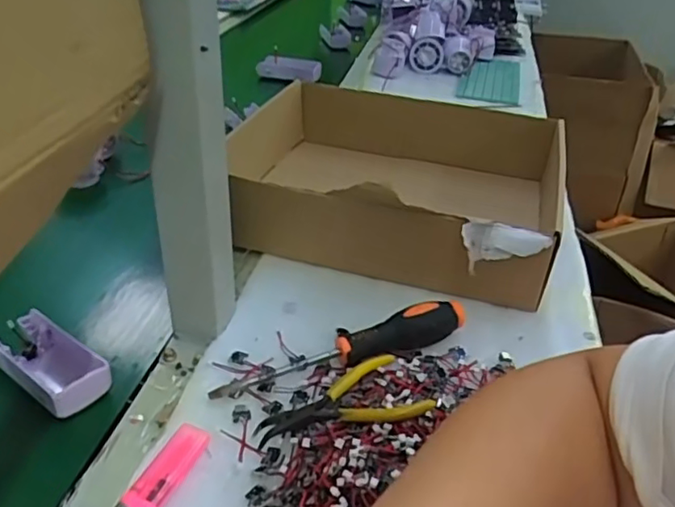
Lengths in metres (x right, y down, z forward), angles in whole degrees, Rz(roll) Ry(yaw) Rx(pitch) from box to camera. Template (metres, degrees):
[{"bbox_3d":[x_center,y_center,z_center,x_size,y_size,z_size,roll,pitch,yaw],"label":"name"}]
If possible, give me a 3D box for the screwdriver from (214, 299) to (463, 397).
[{"bbox_3d":[0.004,0.064,0.460,0.199,0.030,0.033,-8,36,-17],"label":"screwdriver"}]

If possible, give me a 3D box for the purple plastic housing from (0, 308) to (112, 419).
[{"bbox_3d":[-0.215,0.079,0.448,0.104,0.022,0.048,24,39,28],"label":"purple plastic housing"}]

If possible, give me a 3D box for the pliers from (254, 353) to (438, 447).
[{"bbox_3d":[0.001,0.101,0.409,0.111,0.018,0.069,-12,37,-21],"label":"pliers"}]

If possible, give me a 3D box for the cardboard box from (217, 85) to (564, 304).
[{"bbox_3d":[0.067,-0.073,0.631,0.312,0.099,0.285,10,35,10],"label":"cardboard box"}]

